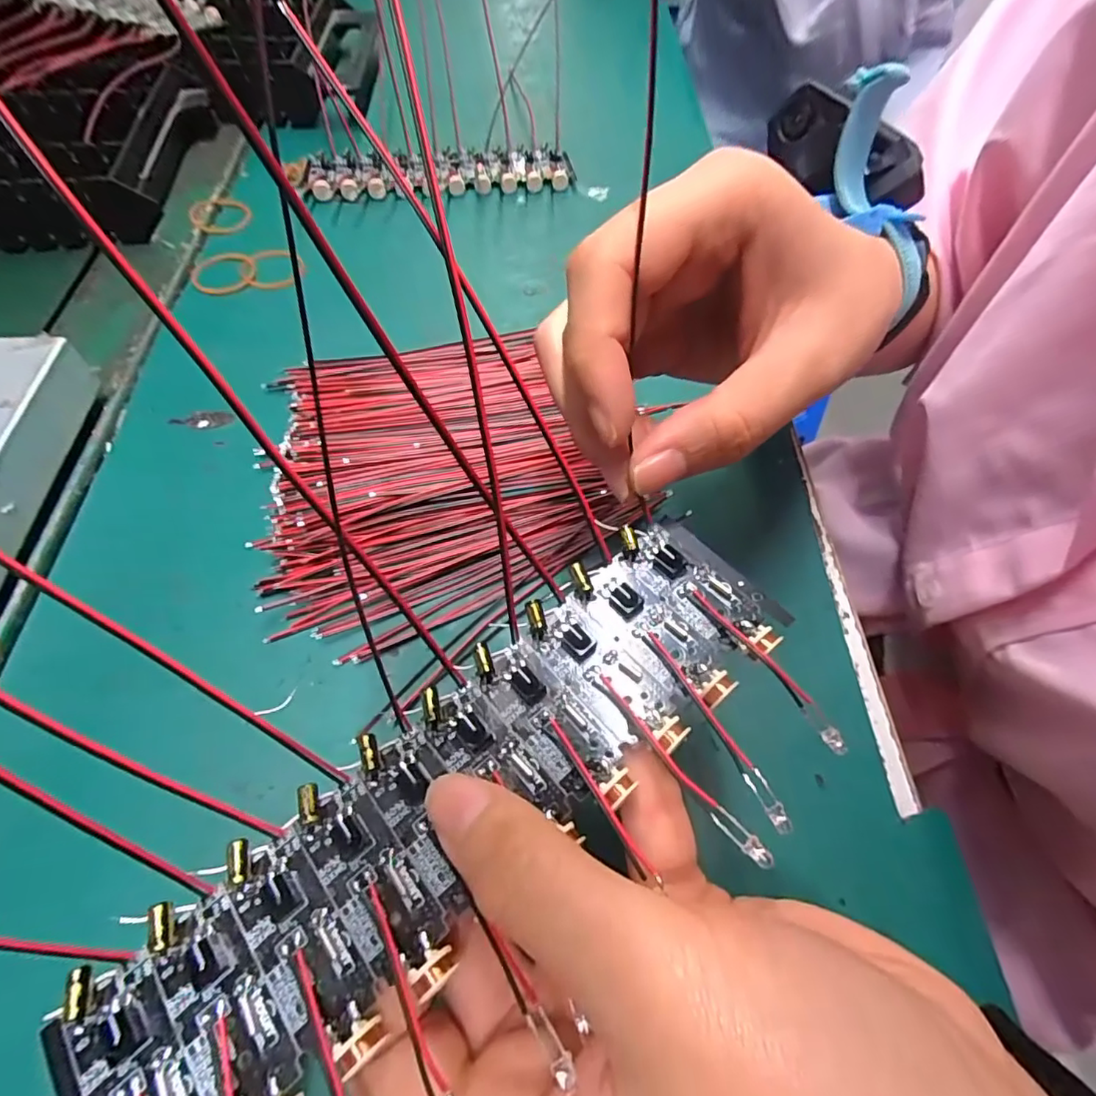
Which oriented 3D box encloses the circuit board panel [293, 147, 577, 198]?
[{"bbox_3d":[-0.069,-0.233,0.348,0.170,0.008,0.049,-9,60,-5],"label":"circuit board panel"}]

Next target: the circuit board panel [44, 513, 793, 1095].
[{"bbox_3d":[-0.016,0.051,0.118,0.163,0.007,0.044,-38,67,-18],"label":"circuit board panel"}]

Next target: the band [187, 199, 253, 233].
[{"bbox_3d":[-0.187,-0.192,0.321,0.035,0.004,0.031,36,66,19],"label":"band"}]

